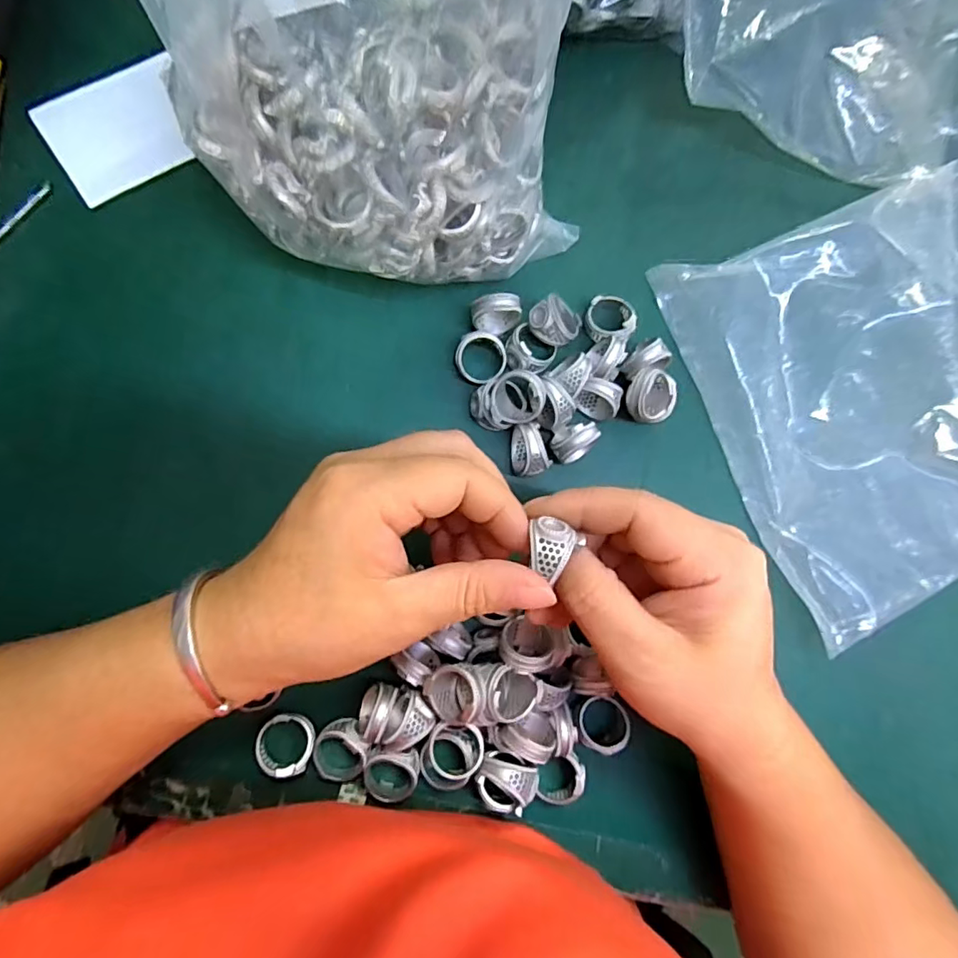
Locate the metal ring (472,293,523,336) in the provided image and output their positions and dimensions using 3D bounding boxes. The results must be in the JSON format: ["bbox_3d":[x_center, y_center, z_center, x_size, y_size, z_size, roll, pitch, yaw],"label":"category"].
[{"bbox_3d":[0.008,-0.080,0.268,0.022,0.017,0.014,-12,87,-9],"label":"metal ring"}]

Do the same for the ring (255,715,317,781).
[{"bbox_3d":[-0.084,0.115,0.238,0.024,0.007,0.025,5,59,-10],"label":"ring"}]

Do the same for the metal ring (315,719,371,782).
[{"bbox_3d":[-0.061,0.120,0.243,0.023,0.014,0.027,9,84,-7],"label":"metal ring"}]

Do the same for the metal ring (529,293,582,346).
[{"bbox_3d":[0.039,-0.077,0.270,0.027,0.020,0.020,-1,86,-8],"label":"metal ring"}]

